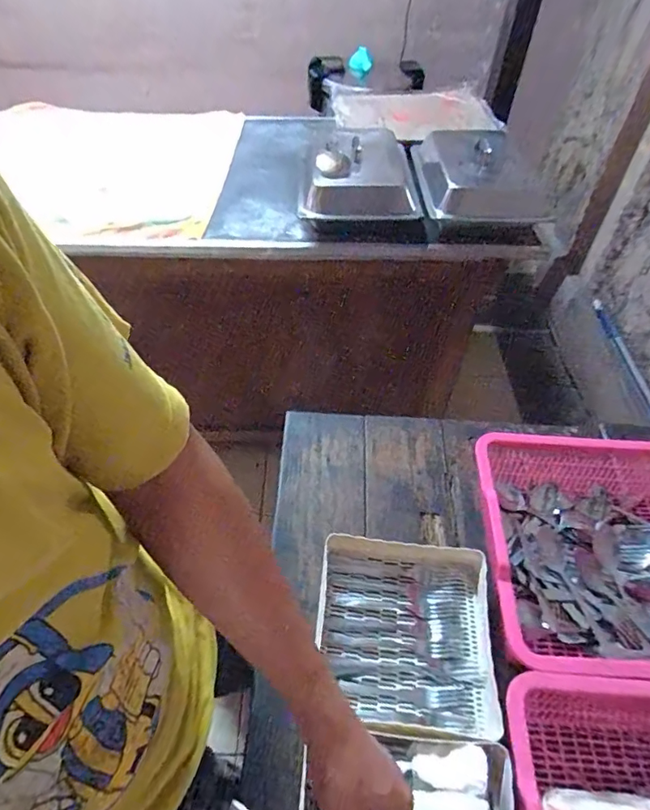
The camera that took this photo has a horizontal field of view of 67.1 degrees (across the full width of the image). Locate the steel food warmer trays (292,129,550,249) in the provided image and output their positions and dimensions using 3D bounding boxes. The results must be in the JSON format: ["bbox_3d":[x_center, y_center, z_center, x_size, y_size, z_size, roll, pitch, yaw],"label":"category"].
[{"bbox_3d":[0.186,-0.504,1.085,0.436,0.127,0.362,3,50,0],"label":"steel food warmer trays"}]

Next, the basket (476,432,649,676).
[{"bbox_3d":[0.407,0.199,0.646,0.405,0.112,0.304,4,50,1],"label":"basket"}]

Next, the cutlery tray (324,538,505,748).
[{"bbox_3d":[0.101,0.278,0.611,0.207,0.047,0.222,4,50,2],"label":"cutlery tray"}]

